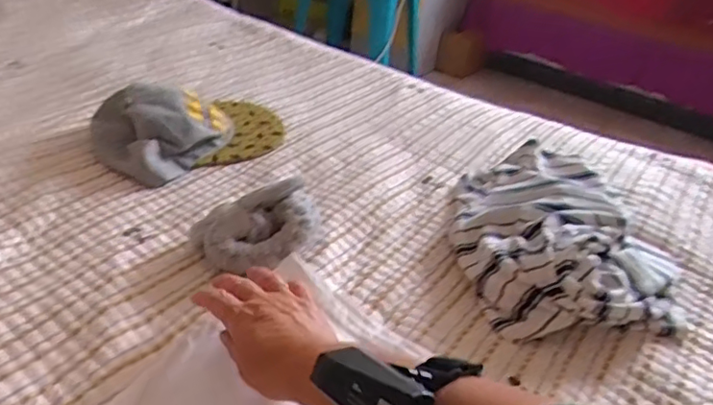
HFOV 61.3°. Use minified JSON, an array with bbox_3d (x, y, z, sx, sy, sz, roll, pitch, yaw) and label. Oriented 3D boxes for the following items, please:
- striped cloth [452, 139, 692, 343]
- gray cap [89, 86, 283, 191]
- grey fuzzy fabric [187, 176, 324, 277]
[{"bbox_3d":[0.219,0.018,0.662,0.232,0.080,0.302,-1,33,-12],"label":"striped cloth"},{"bbox_3d":[-0.210,-0.106,0.790,0.240,0.061,0.153,-19,41,-36],"label":"gray cap"},{"bbox_3d":[-0.096,0.026,0.591,0.120,0.067,0.070,-3,33,-16],"label":"grey fuzzy fabric"}]

